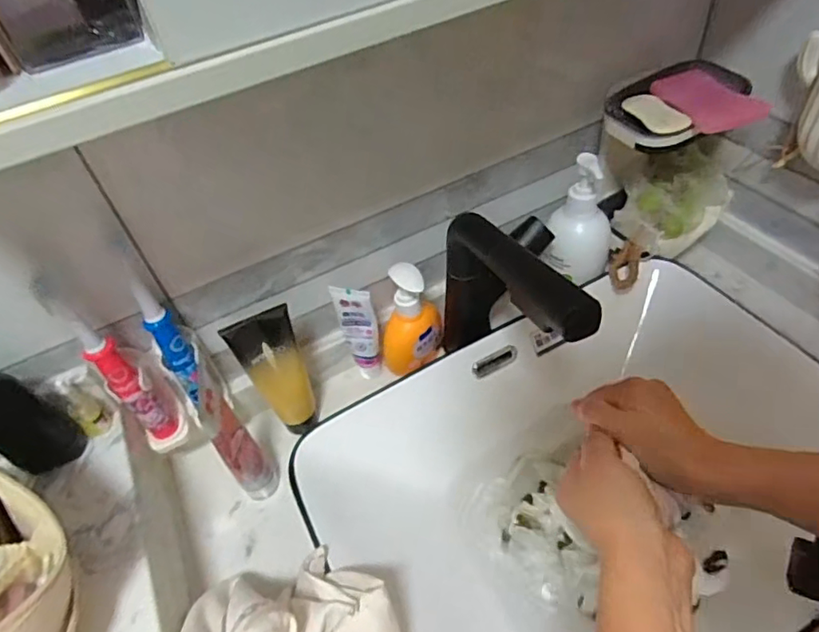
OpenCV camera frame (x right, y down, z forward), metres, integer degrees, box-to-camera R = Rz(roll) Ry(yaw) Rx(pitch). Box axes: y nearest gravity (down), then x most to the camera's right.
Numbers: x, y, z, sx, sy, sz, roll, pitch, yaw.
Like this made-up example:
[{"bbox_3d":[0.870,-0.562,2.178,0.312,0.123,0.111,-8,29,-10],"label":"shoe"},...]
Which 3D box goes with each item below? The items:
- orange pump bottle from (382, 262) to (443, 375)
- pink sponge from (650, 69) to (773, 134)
[{"bbox_3d":[0.005,0.003,0.574,0.048,0.130,0.064,21,53,25],"label":"orange pump bottle"},{"bbox_3d":[0.274,-0.199,0.515,0.054,0.024,0.094,-20,48,-10],"label":"pink sponge"}]

